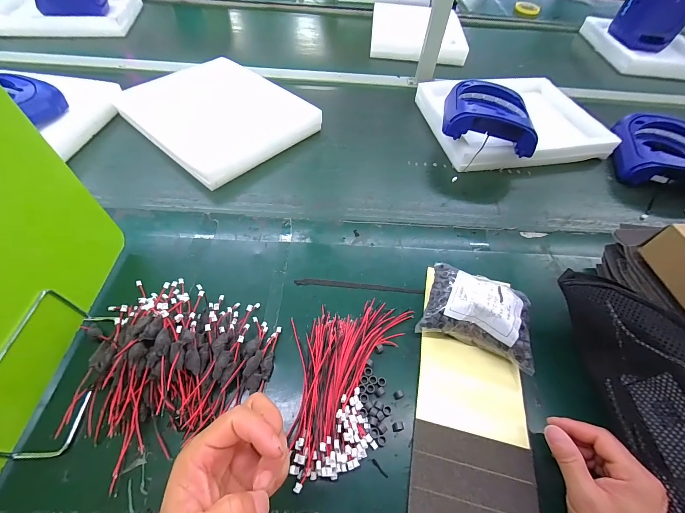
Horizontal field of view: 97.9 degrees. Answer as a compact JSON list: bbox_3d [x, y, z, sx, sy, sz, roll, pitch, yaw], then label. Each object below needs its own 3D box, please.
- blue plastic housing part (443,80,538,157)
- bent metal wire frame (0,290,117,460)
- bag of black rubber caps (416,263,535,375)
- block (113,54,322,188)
[{"bbox_3d":[0.289,-0.288,0.588,0.156,0.054,0.189,14,56,5],"label":"blue plastic housing part"},{"bbox_3d":[-0.303,0.114,0.310,0.061,0.079,0.160,-1,56,-5],"label":"bent metal wire frame"},{"bbox_3d":[0.176,0.073,0.389,0.134,0.059,0.101,19,56,9],"label":"bag of black rubber caps"},{"bbox_3d":[-0.268,-0.311,0.647,0.348,0.050,0.283,39,61,20],"label":"block"}]

